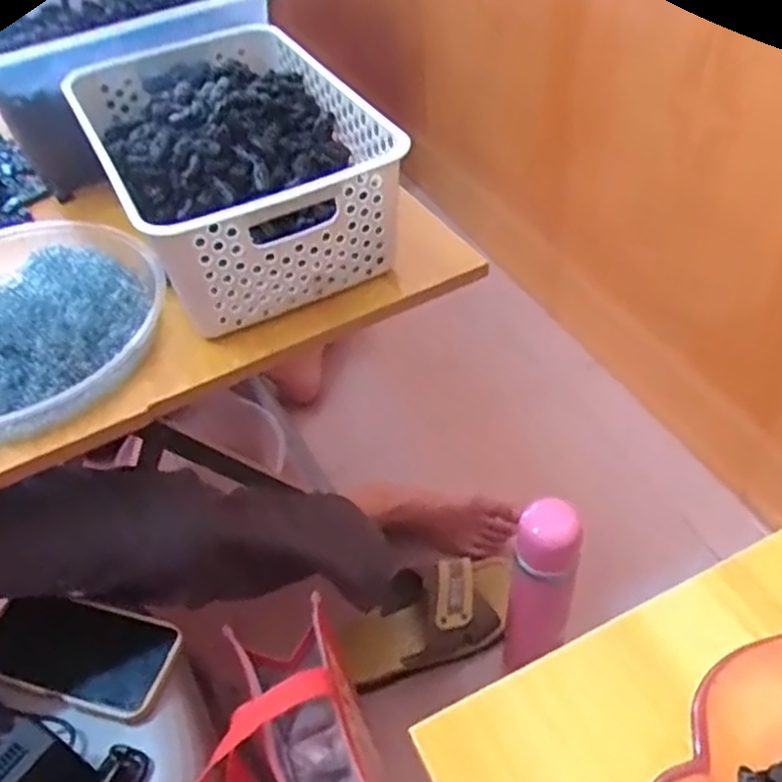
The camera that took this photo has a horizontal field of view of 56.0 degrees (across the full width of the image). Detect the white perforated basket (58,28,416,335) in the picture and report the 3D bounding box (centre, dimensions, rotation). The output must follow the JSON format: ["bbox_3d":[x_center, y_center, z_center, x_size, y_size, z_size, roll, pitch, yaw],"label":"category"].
[{"bbox_3d":[-0.136,-0.196,0.631,0.201,0.110,0.306,-24,48,-15],"label":"white perforated basket"}]

